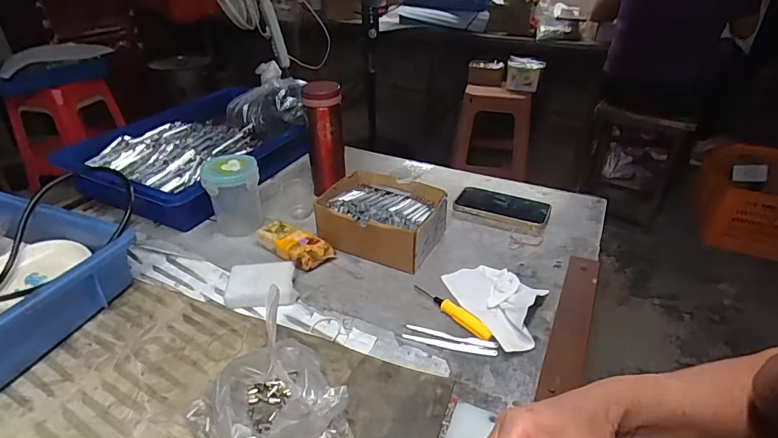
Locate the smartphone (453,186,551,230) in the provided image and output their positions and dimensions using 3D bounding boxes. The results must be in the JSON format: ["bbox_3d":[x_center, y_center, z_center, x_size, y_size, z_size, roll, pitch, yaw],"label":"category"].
[{"bbox_3d":[0.182,-0.020,0.720,0.146,0.017,0.075,16,35,23],"label":"smartphone"}]

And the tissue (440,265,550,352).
[{"bbox_3d":[0.141,0.093,0.537,0.099,0.025,0.146,-13,35,-21],"label":"tissue"}]

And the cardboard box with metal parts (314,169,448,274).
[{"bbox_3d":[-0.009,-0.004,0.644,0.172,0.060,0.135,11,33,15],"label":"cardboard box with metal parts"}]

